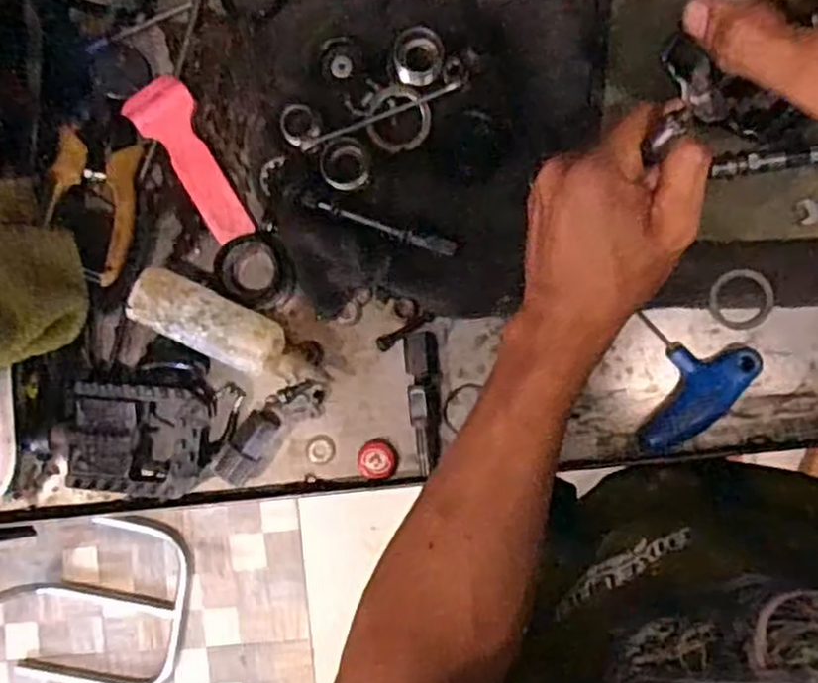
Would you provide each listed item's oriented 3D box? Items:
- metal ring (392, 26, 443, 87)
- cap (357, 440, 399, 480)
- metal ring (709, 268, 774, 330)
[{"bbox_3d":[0.006,-0.195,0.518,0.035,0.007,0.038,0,88,8],"label":"metal ring"},{"bbox_3d":[-0.022,0.080,0.512,0.027,0.009,0.025,0,88,8],"label":"cap"},{"bbox_3d":[0.212,-0.027,0.483,0.039,0.006,0.038,0,88,8],"label":"metal ring"}]

